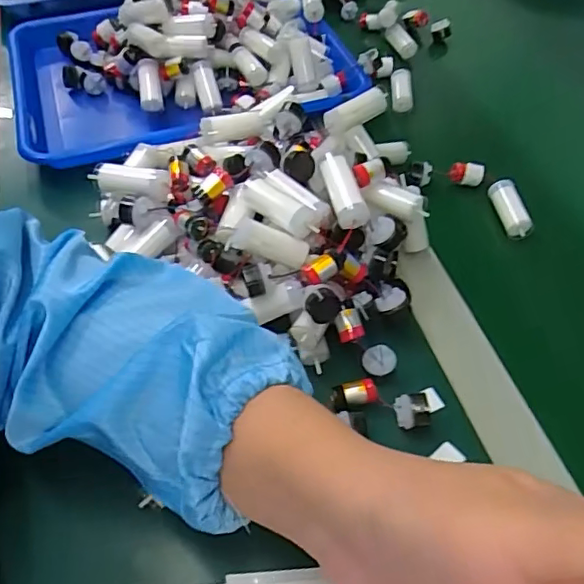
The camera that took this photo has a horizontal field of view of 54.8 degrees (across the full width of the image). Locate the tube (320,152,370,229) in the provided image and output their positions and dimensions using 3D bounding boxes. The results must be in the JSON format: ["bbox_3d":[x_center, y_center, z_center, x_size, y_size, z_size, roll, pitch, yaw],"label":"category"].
[{"bbox_3d":[0.034,-0.068,0.378,0.019,0.019,0.050,-14,67,-11],"label":"tube"}]

